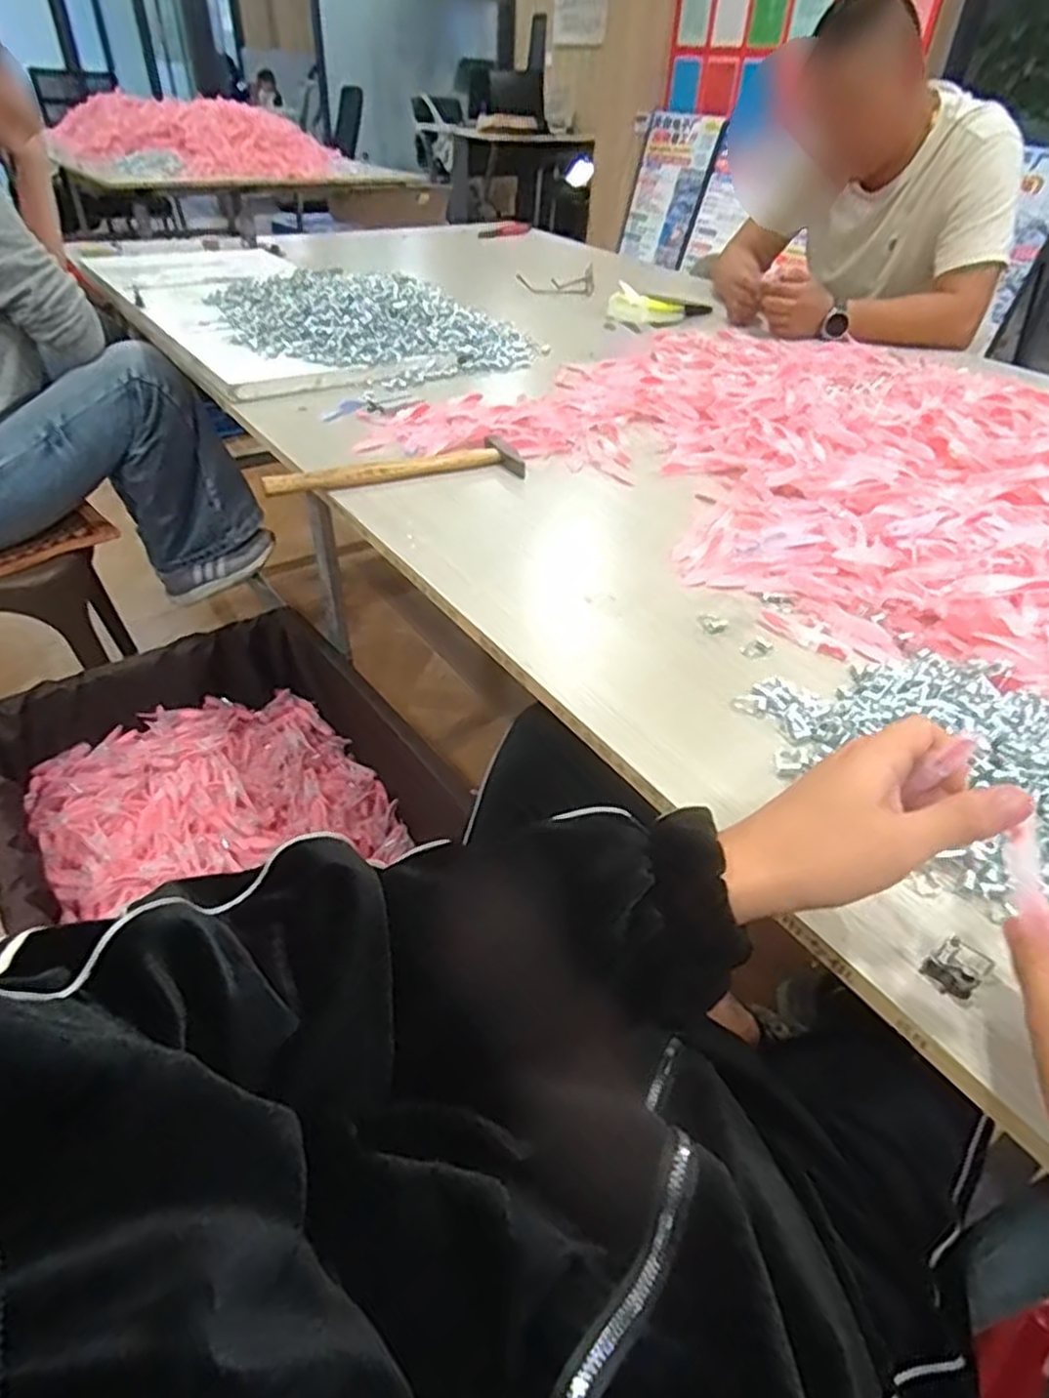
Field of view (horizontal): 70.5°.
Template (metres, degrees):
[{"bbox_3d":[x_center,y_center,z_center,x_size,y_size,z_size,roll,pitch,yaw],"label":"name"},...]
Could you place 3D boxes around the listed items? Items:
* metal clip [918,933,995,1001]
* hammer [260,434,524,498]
[{"bbox_3d":[0.216,0.133,0.370,0.019,0.024,0.023,-24,48,-29],"label":"metal clip"},{"bbox_3d":[-0.136,-0.243,0.797,0.275,0.038,0.068,-11,43,-16],"label":"hammer"}]

